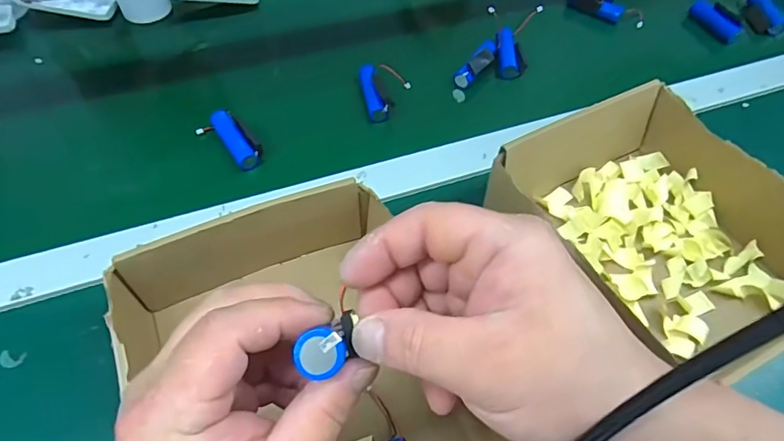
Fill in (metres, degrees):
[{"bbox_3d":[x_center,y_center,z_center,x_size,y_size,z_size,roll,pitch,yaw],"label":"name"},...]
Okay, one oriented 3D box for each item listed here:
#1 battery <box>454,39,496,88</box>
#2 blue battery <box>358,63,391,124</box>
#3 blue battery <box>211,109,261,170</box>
[{"bbox_3d":[0.089,-0.164,0.521,0.019,0.018,0.065,35,68,19],"label":"battery"},{"bbox_3d":[-0.019,-0.126,0.490,0.019,0.017,0.068,-11,57,-10],"label":"blue battery"},{"bbox_3d":[-0.140,-0.074,0.447,0.019,0.015,0.068,-28,62,-19],"label":"blue battery"}]

